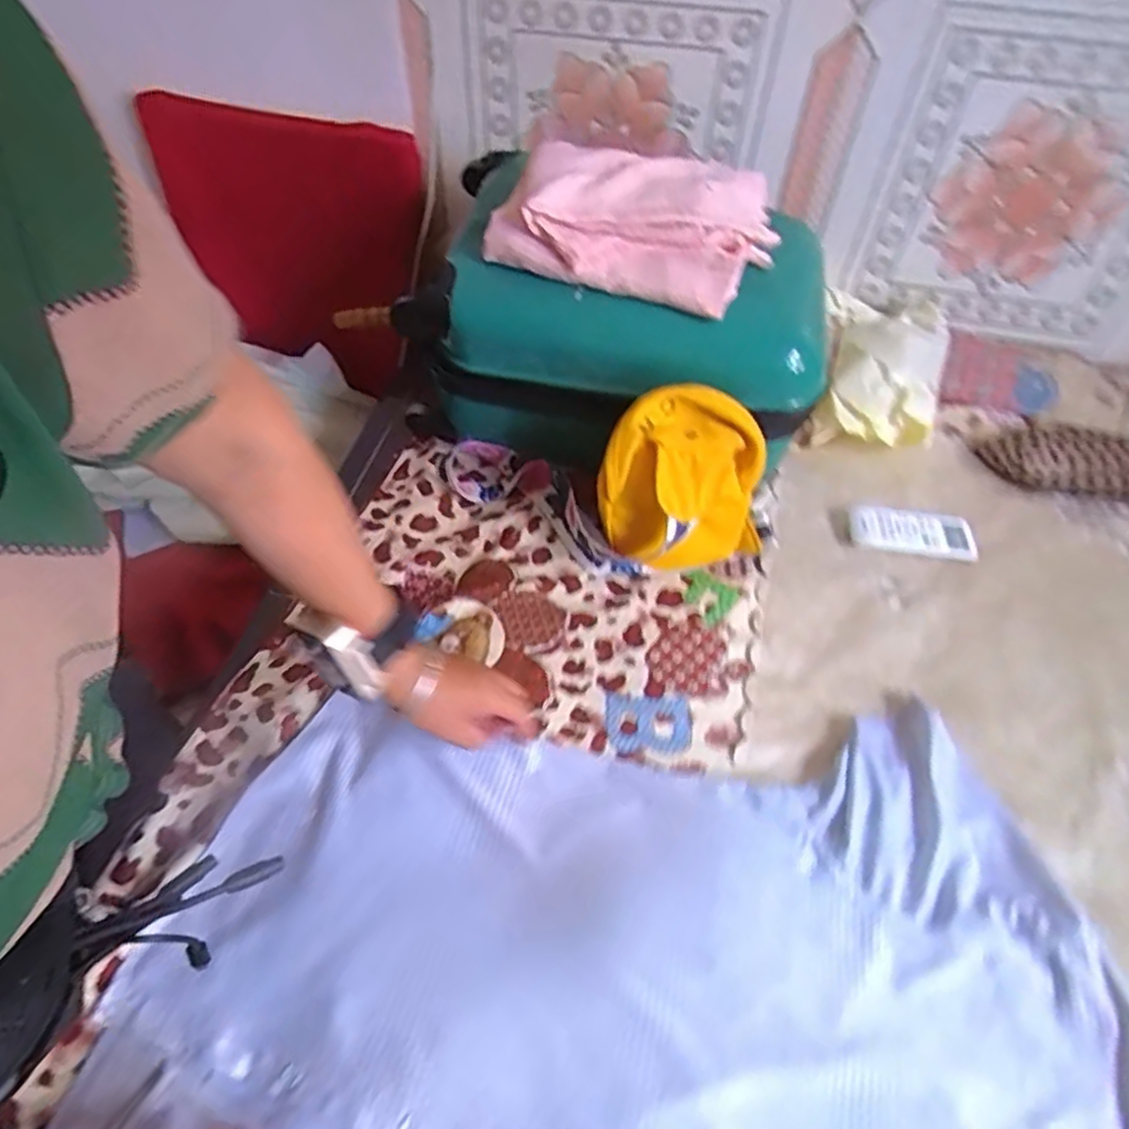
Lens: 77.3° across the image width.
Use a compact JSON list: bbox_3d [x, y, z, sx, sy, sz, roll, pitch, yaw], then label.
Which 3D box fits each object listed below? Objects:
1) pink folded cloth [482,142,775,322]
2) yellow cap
[{"bbox_3d":[0.071,-0.335,0.685,0.251,0.061,0.170,18,53,12],"label":"pink folded cloth"},{"bbox_3d":[0.111,-0.066,0.669,0.139,0.175,0.100,-22,55,-18],"label":"yellow cap"}]

